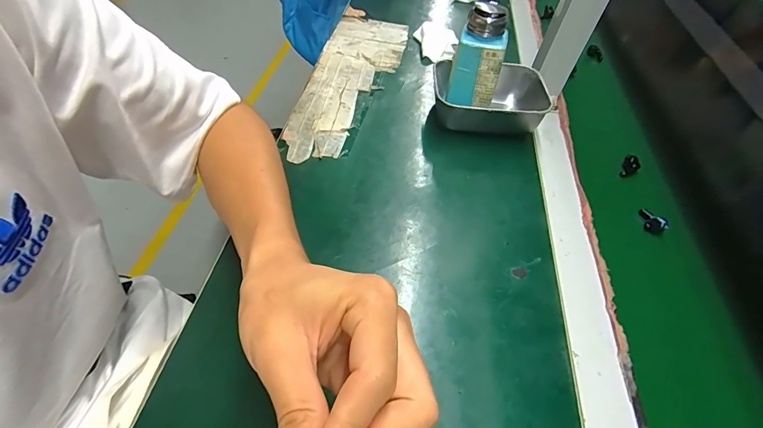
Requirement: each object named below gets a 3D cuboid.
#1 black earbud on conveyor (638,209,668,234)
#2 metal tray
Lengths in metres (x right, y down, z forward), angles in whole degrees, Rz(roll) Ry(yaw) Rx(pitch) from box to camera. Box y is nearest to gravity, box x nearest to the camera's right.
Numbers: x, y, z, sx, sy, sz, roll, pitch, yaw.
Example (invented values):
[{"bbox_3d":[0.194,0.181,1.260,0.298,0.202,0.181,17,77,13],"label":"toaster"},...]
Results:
[{"bbox_3d":[0.277,0.006,0.386,0.013,0.016,0.030,-16,54,-18],"label":"black earbud on conveyor"},{"bbox_3d":[0.134,-0.139,0.466,0.144,0.051,0.110,5,50,-2],"label":"metal tray"}]

